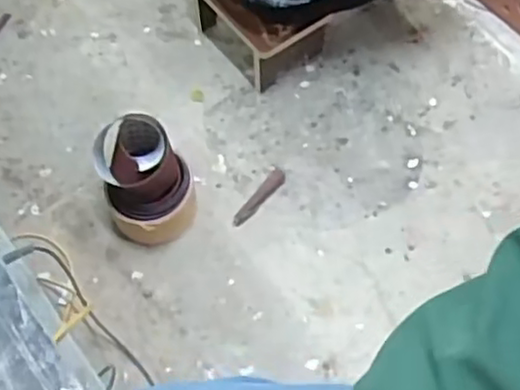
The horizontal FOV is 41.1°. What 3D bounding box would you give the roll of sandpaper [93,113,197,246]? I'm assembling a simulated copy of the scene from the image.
[{"bbox_3d":[-0.226,-0.027,1.391,0.167,0.253,0.161,-9,62,-4],"label":"roll of sandpaper"}]

